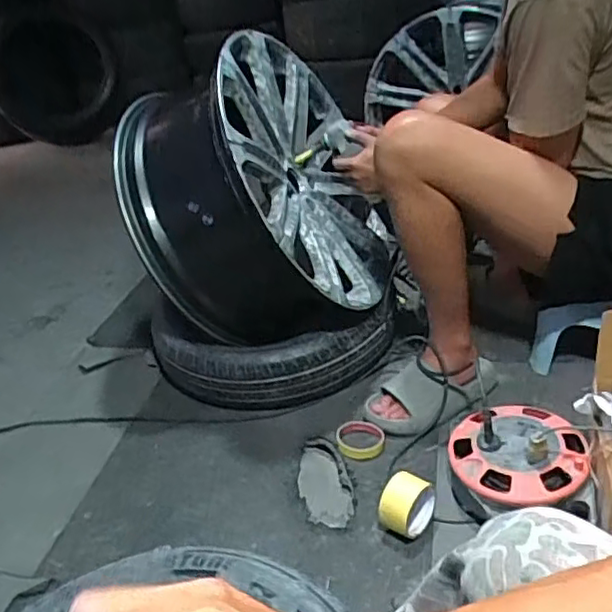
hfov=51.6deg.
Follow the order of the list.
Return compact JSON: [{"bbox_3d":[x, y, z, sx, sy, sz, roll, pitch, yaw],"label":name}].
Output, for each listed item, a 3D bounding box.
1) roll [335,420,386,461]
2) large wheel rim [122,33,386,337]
[{"bbox_3d":[0.097,0.236,1.125,0.085,0.016,0.085,-5,31,3],"label":"roll"},{"bbox_3d":[-0.054,-0.211,1.296,0.311,0.595,0.565,-22,22,27],"label":"large wheel rim"}]

